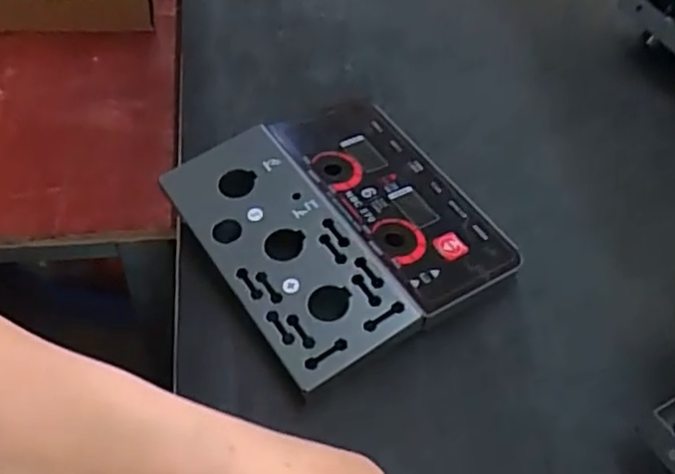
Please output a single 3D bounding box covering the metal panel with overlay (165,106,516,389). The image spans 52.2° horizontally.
[{"bbox_3d":[0.002,-0.012,0.384,0.146,0.014,0.156,-27,60,-25],"label":"metal panel with overlay"}]

